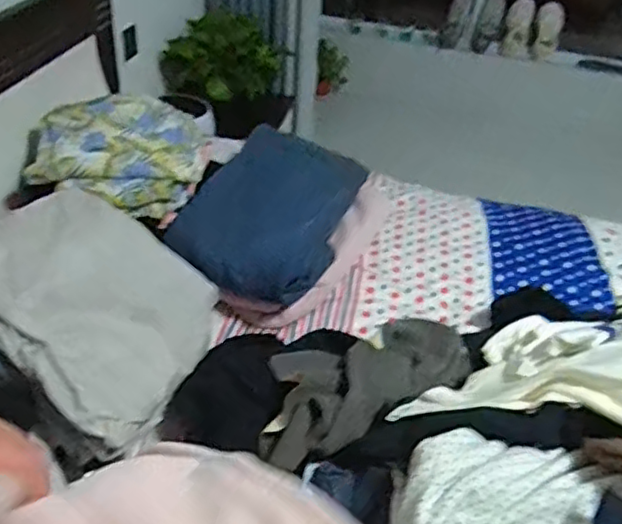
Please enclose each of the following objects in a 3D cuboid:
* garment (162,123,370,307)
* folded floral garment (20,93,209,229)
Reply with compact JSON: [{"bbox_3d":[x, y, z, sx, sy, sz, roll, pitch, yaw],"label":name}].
[{"bbox_3d":[-0.071,-0.102,1.300,0.303,0.118,0.449,20,41,17],"label":"garment"},{"bbox_3d":[-0.372,-0.203,1.251,0.323,0.135,0.248,1,39,-6],"label":"folded floral garment"}]

